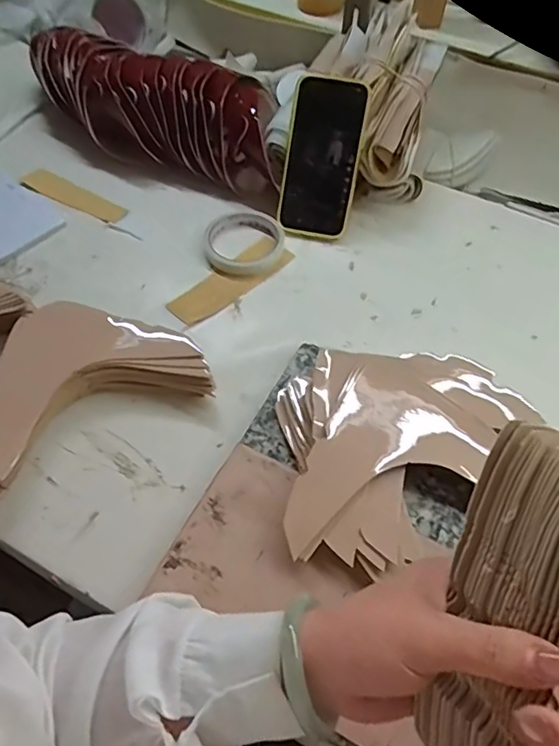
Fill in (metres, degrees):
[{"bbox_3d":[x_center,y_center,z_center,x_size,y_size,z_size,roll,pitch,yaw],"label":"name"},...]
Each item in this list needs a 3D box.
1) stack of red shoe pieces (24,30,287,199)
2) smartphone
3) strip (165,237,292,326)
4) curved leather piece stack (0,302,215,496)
[{"bbox_3d":[-0.159,-0.322,0.683,0.351,0.106,0.109,17,58,11],"label":"stack of red shoe pieces"},{"bbox_3d":[0.048,-0.236,0.610,0.077,0.165,0.014,14,20,9],"label":"smartphone"},{"bbox_3d":[-0.050,-0.099,0.593,0.043,0.006,0.151,42,61,13],"label":"strip"},{"bbox_3d":[-0.180,-0.002,0.496,0.199,0.054,0.150,-24,60,-16],"label":"curved leather piece stack"}]

